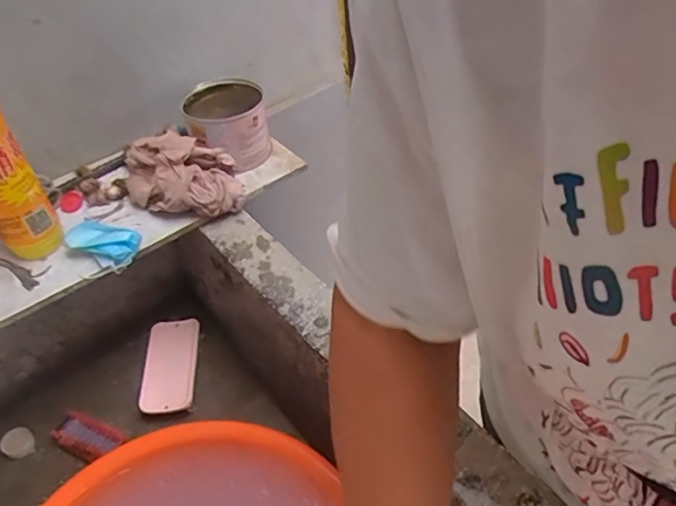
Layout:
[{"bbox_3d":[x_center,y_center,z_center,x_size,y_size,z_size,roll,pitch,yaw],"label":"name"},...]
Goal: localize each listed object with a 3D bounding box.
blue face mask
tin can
[{"bbox_3d":[-0.253,-0.012,0.587,0.078,0.019,0.042,17,51,20],"label":"blue face mask"},{"bbox_3d":[-0.136,-0.158,0.683,0.095,0.075,0.108,-13,47,-7],"label":"tin can"}]

